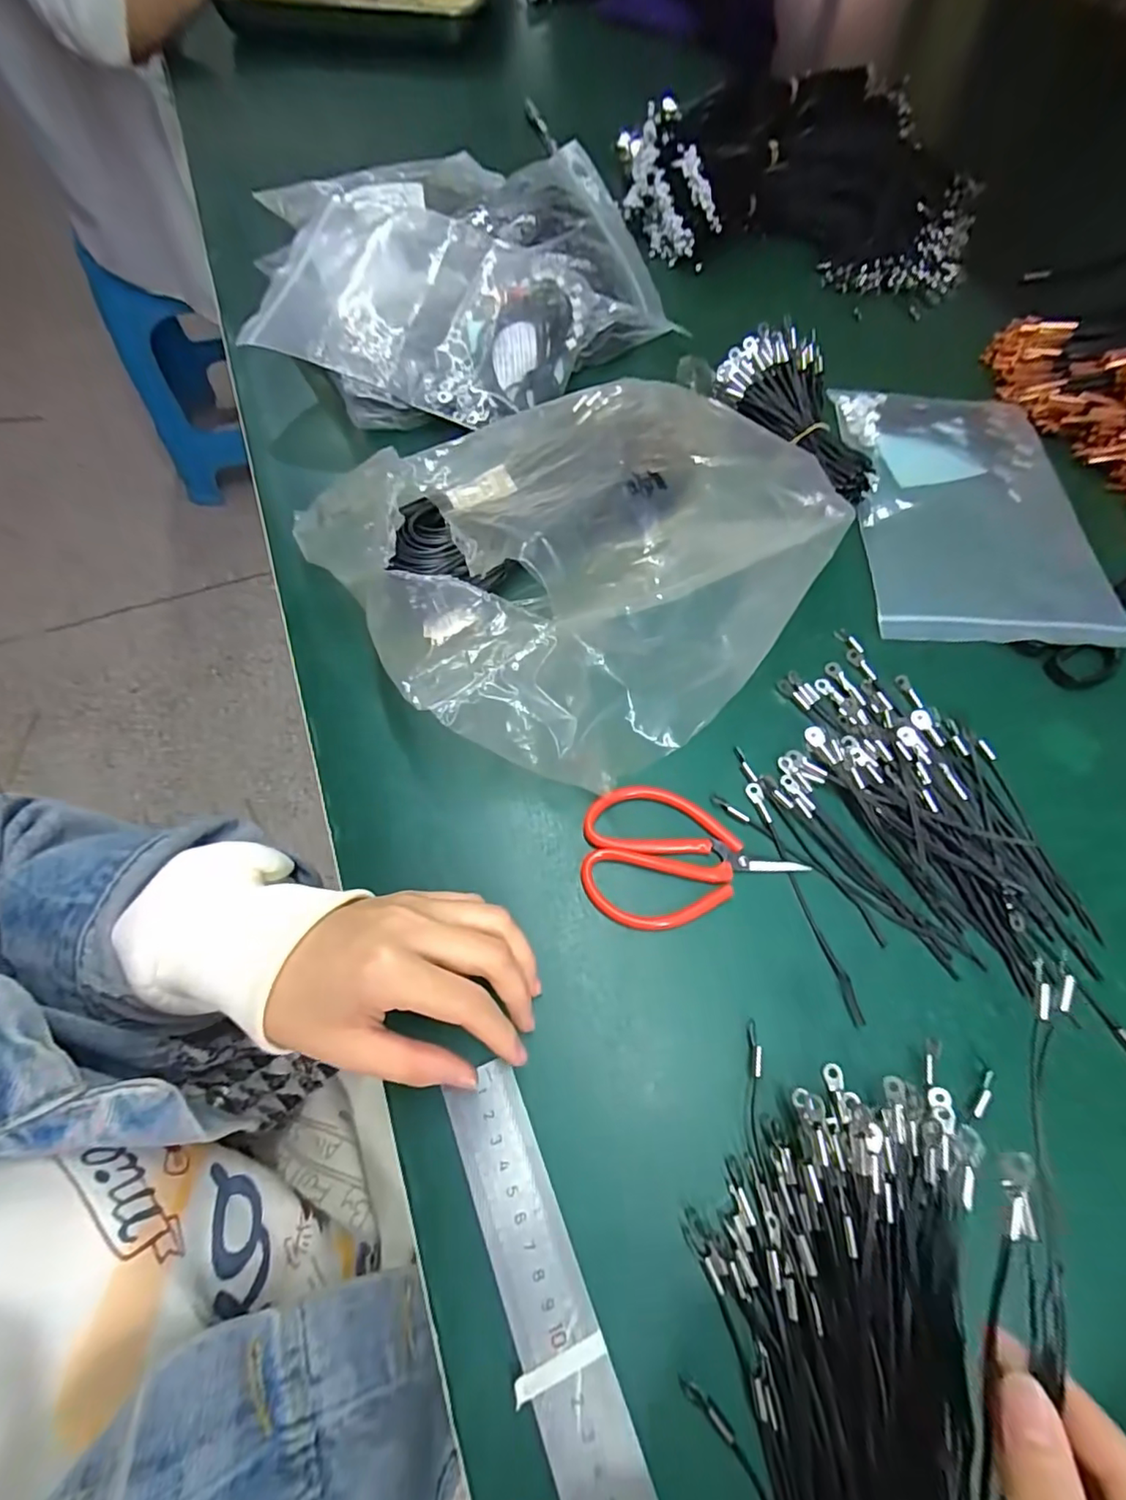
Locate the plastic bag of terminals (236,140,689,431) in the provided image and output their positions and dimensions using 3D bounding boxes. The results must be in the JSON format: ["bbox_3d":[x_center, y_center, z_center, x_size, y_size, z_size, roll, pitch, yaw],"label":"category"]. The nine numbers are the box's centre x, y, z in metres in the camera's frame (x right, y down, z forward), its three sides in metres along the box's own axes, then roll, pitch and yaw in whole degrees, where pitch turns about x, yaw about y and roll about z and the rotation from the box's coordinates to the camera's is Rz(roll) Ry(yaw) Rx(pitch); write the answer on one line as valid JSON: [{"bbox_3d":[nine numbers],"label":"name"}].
[{"bbox_3d":[-0.080,-0.364,0.459,0.315,0.059,0.247,-17,66,-8],"label":"plastic bag of terminals"}]

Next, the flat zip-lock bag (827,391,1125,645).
[{"bbox_3d":[0.281,-0.171,0.410,0.154,0.016,0.226,2,65,1],"label":"flat zip-lock bag"}]

